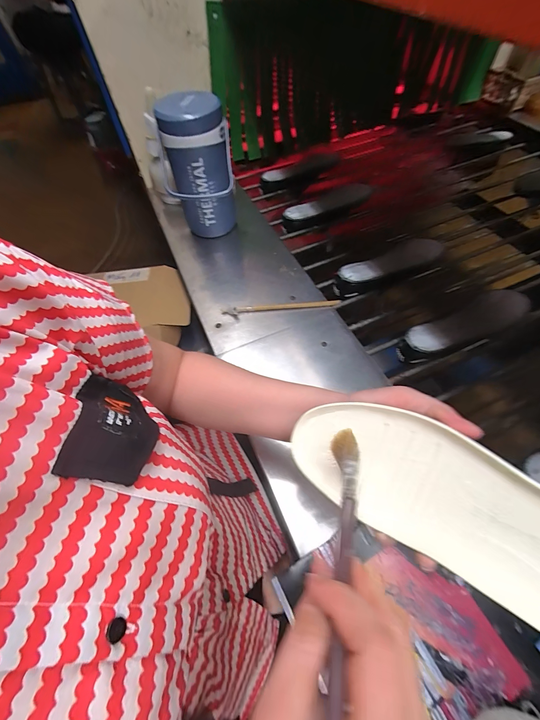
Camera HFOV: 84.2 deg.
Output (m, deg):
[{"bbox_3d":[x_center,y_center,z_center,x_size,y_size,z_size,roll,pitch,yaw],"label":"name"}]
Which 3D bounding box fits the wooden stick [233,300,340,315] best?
[{"bbox_3d":[0.032,-0.101,0.576,0.201,0.014,0.012,-5,57,-3],"label":"wooden stick"}]

